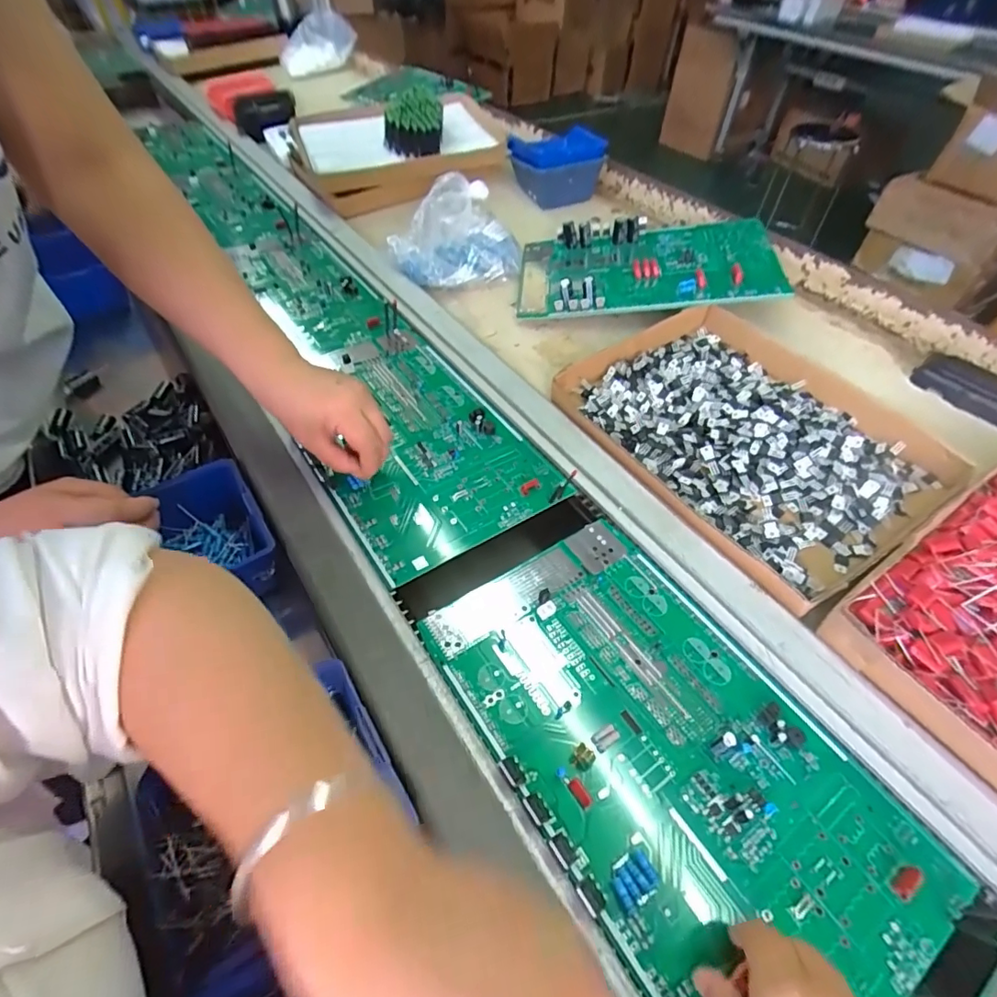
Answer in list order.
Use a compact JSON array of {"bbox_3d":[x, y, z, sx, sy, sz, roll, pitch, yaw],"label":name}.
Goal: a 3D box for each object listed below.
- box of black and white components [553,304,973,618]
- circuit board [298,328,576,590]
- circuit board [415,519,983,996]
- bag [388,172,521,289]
[{"bbox_3d":[0.234,-0.069,0.495,0.255,0.040,0.312,-24,55,-25],"label":"box of black and white components"},{"bbox_3d":[-0.094,-0.069,0.509,0.181,0.017,0.310,-25,55,-25],"label":"circuit board"},{"bbox_3d":[0.101,0.151,0.330,0.178,0.017,0.304,-25,55,-25],"label":"circuit board"},{"bbox_3d":[-0.054,-0.345,0.683,0.165,0.088,0.103,-12,51,-16],"label":"bag"}]

